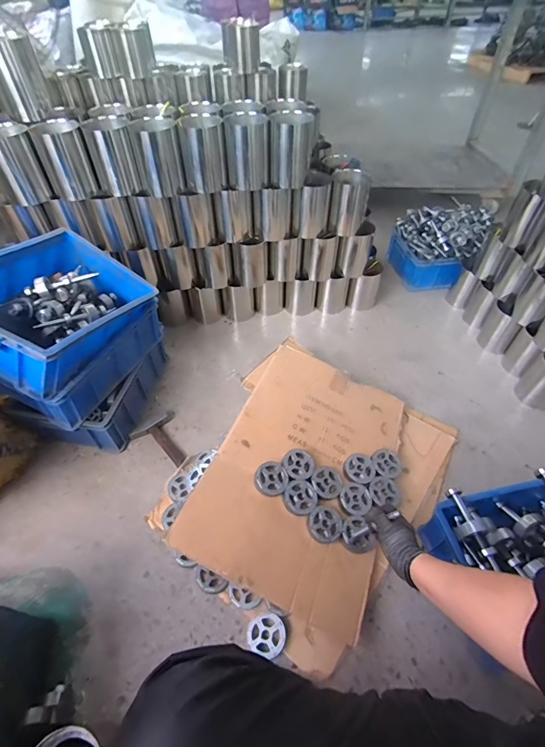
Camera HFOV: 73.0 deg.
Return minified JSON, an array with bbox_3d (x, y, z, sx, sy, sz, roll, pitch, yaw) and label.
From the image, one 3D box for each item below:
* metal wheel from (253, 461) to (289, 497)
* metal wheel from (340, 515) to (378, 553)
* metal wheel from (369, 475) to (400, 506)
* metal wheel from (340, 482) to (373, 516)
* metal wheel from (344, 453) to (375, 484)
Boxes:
[{"bbox_3d":[-0.003,0.247,0.866,0.080,0.012,0.080,8,58,-13],"label":"metal wheel"},{"bbox_3d":[0.195,0.368,0.842,0.078,0.015,0.078,6,62,-12],"label":"metal wheel"},{"bbox_3d":[0.277,0.290,0.914,0.077,0.020,0.074,0,49,0],"label":"metal wheel"},{"bbox_3d":[0.202,0.302,0.886,0.074,0.013,0.074,0,49,0],"label":"metal wheel"},{"bbox_3d":[0.223,0.240,0.934,0.077,0.015,0.076,0,49,0],"label":"metal wheel"}]

